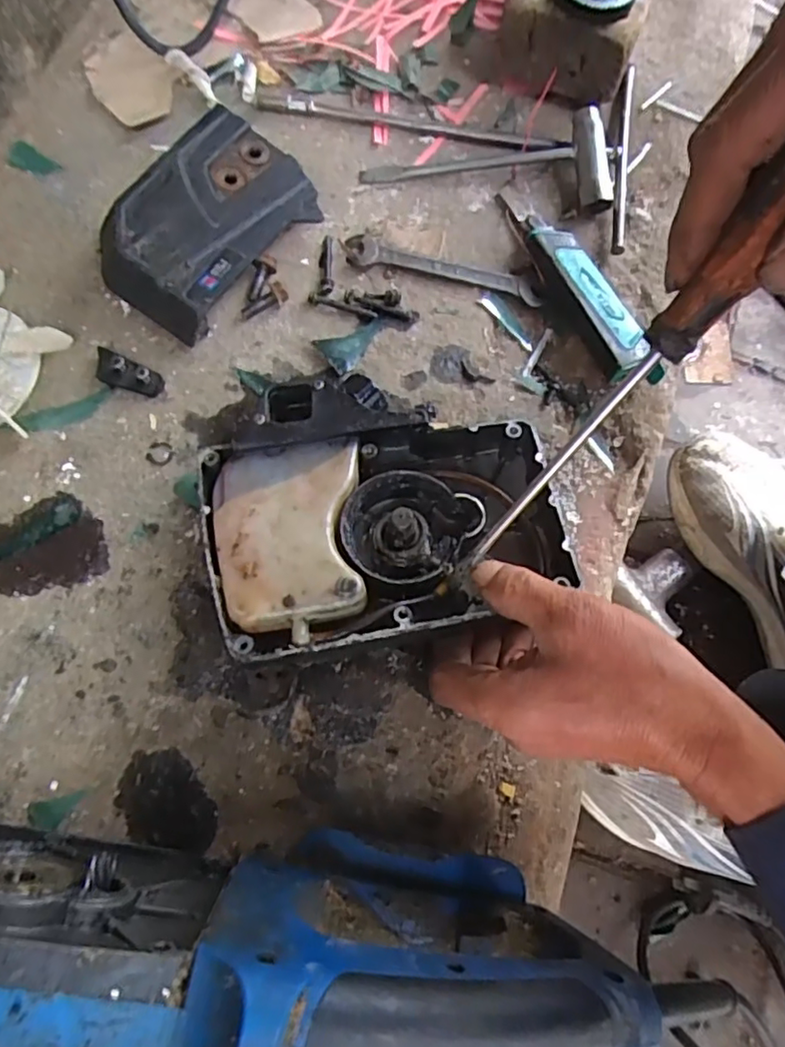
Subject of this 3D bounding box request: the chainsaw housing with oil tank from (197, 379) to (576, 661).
[{"bbox_3d":[-0.008,-0.016,0.338,0.186,0.060,0.156,-11,73,-5],"label":"chainsaw housing with oil tank"}]

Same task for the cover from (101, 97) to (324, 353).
[{"bbox_3d":[-0.124,-0.208,0.409,0.099,0.034,0.162,31,75,6],"label":"cover"}]

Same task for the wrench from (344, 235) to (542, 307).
[{"bbox_3d":[0.036,-0.177,0.419,0.139,0.006,0.024,14,74,1],"label":"wrench"}]

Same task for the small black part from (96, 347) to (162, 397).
[{"bbox_3d":[-0.168,-0.095,0.379,0.044,0.017,0.019,24,74,4],"label":"small black part"}]

